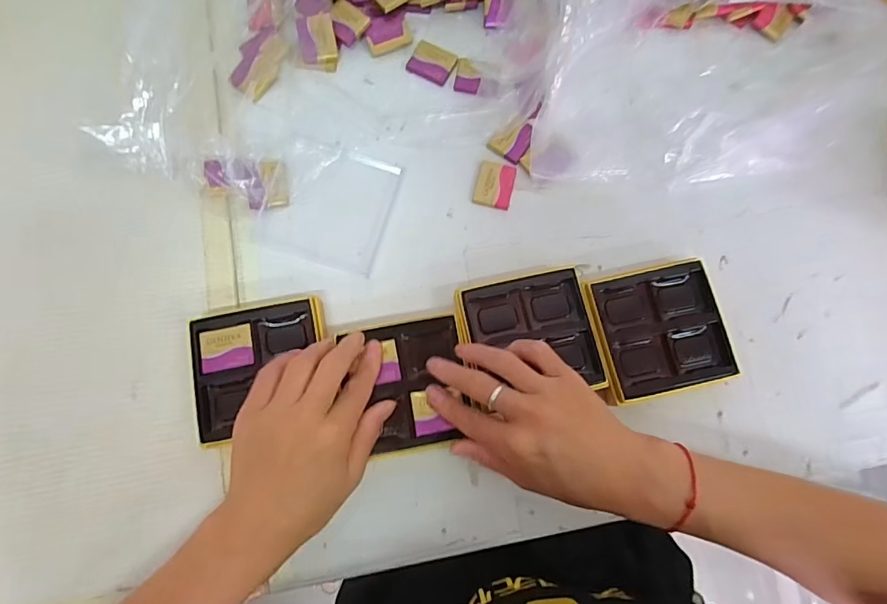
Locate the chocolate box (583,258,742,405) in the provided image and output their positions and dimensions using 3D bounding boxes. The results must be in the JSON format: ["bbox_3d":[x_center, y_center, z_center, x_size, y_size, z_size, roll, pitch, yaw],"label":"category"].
[{"bbox_3d":[0.166,0.022,0.375,0.098,0.031,0.094,-13,81,-3],"label":"chocolate box"}]

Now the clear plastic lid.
[{"bbox_3d":[-0.095,-0.082,0.404,0.095,0.004,0.099,17,80,2],"label":"clear plastic lid"}]

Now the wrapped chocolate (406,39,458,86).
[{"bbox_3d":[-0.010,-0.219,0.434,0.039,0.004,0.037,24,81,3],"label":"wrapped chocolate"}]

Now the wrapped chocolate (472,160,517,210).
[{"bbox_3d":[0.044,-0.101,0.409,0.032,0.004,0.039,13,80,1],"label":"wrapped chocolate"}]

